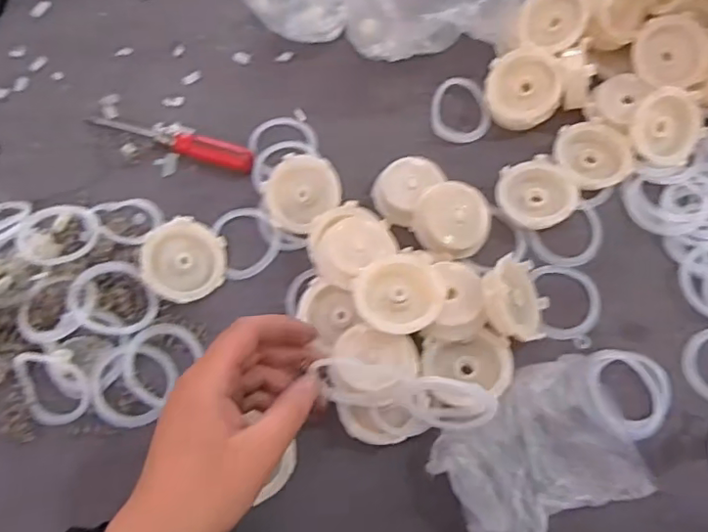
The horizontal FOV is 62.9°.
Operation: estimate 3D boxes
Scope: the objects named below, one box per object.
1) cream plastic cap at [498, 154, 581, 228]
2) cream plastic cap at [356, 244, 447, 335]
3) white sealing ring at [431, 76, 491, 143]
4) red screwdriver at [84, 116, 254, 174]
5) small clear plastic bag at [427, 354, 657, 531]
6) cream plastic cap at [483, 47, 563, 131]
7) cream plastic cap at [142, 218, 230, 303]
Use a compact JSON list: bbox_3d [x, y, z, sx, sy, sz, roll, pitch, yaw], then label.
[{"bbox_3d":[0.129,-0.050,0.415,0.055,0.021,0.052,-1,66,1],"label":"cream plastic cap"},{"bbox_3d":[0.028,0.016,0.357,0.053,0.012,0.048,-17,67,-5],"label":"cream plastic cap"},{"bbox_3d":[0.084,-0.122,0.454,0.045,0.006,0.059,1,66,2],"label":"white sealing ring"},{"bbox_3d":[-0.145,-0.098,0.448,0.144,0.017,0.024,17,67,9],"label":"red screwdriver"},{"bbox_3d":[0.106,0.109,0.341,0.109,0.030,0.085,-22,67,-8],"label":"small clear plastic bag"},{"bbox_3d":[0.128,-0.134,0.439,0.056,0.017,0.056,0,90,15],"label":"cream plastic cap"},{"bbox_3d":[-0.116,-0.002,0.395,0.053,0.014,0.054,6,76,-24],"label":"cream plastic cap"}]

